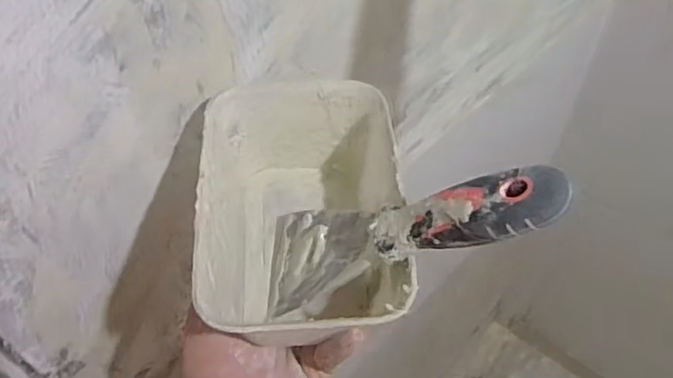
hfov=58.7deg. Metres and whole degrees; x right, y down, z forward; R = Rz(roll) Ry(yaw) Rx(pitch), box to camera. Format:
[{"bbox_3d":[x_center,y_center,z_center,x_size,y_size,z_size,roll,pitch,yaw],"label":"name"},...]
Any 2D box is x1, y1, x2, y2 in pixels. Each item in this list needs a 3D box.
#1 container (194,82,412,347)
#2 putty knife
[{"bbox_3d":[-0.019,0.021,0.383,0.116,0.086,0.167,-6,48,0],"label":"container"},{"bbox_3d":[0.026,0.027,0.332,0.205,0.025,0.059,-20,32,45],"label":"putty knife"}]

